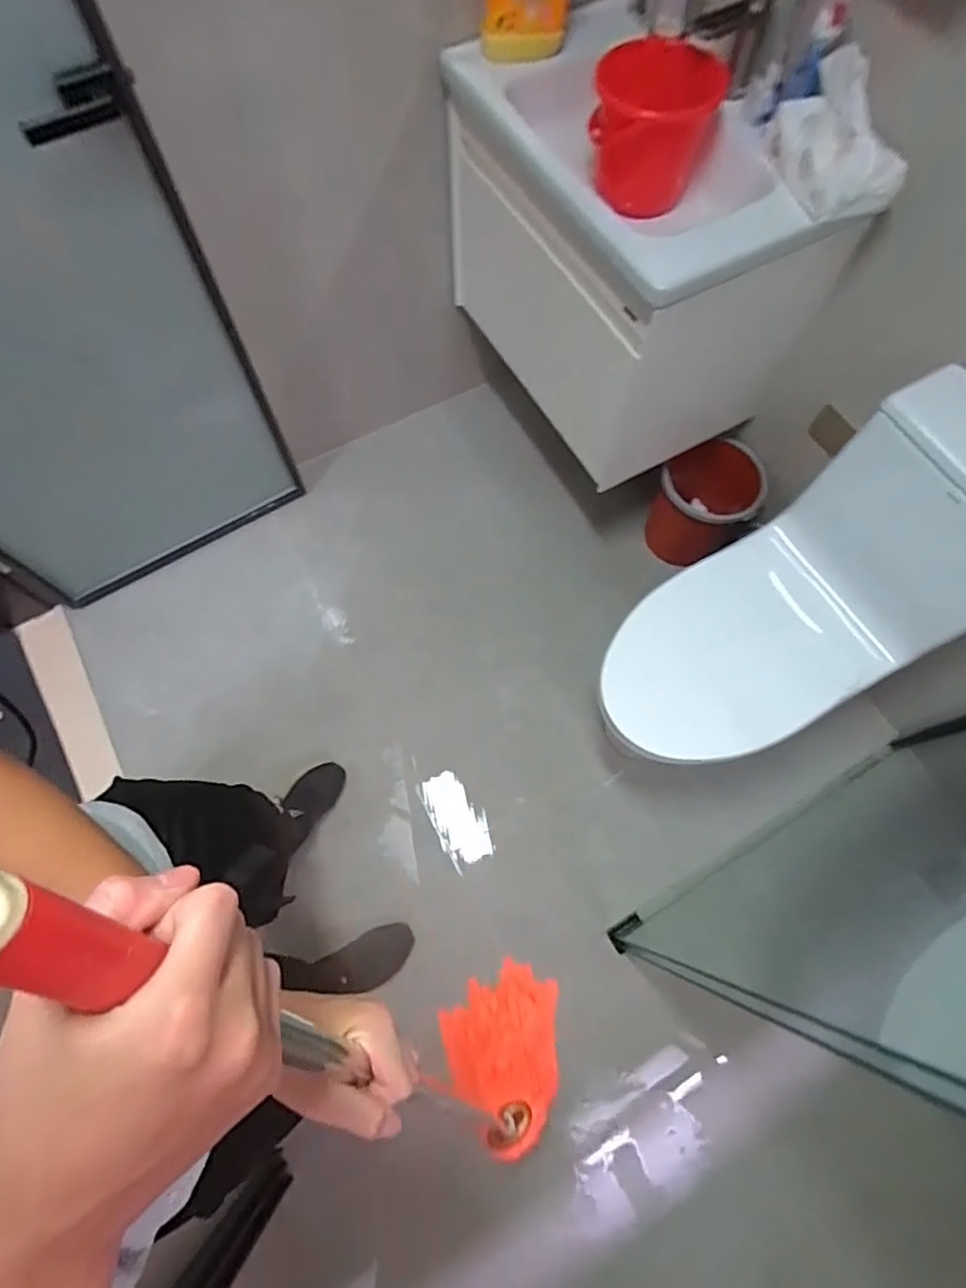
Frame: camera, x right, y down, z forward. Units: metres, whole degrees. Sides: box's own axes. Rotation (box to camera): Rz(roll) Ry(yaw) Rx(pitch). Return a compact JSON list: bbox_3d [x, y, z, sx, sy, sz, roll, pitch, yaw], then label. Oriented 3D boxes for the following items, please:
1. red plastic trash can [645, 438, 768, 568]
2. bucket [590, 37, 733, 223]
[{"bbox_3d":[0.569,-0.354,1.555,0.255,0.223,0.277,22,71,8],"label":"red plastic trash can"},{"bbox_3d":[0.291,-0.905,1.073,0.197,0.191,0.195,0,69,0],"label":"bucket"}]

